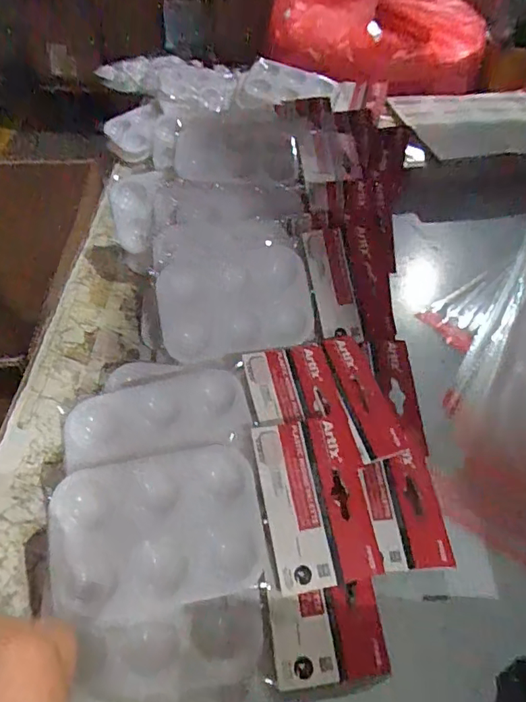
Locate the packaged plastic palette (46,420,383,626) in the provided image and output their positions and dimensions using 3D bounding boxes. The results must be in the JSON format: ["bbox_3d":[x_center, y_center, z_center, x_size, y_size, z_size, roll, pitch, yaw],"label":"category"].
[{"bbox_3d":[-0.030,0.103,0.312,0.193,0.013,0.094,-7,70,-6],"label":"packaged plastic palette"}]

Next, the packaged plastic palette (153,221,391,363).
[{"bbox_3d":[-0.002,-0.066,0.451,0.217,0.035,0.151,-4,66,12],"label":"packaged plastic palette"}]

